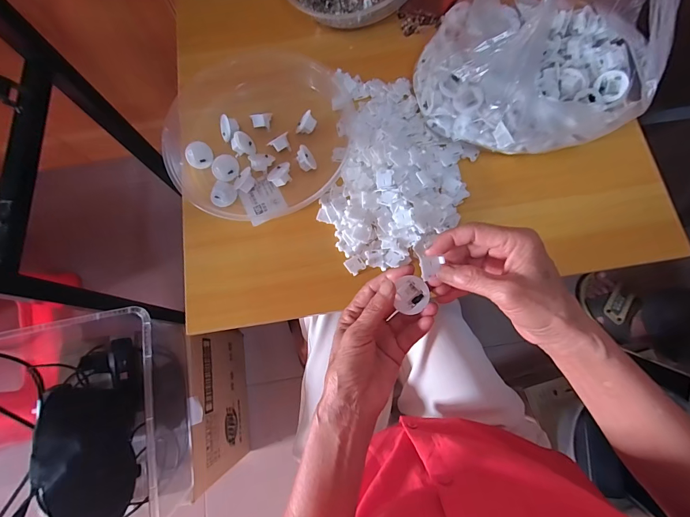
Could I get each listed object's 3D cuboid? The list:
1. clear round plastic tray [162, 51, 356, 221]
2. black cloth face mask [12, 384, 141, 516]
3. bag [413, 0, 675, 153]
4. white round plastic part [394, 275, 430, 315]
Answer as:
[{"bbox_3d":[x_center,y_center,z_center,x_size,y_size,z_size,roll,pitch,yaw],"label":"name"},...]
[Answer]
[{"bbox_3d":[-0.109,-0.166,0.449,0.232,0.037,0.225,0,76,2],"label":"clear round plastic tray"},{"bbox_3d":[-0.319,0.264,0.416,0.085,0.089,0.208,4,76,3],"label":"black cloth face mask"},{"bbox_3d":[0.201,-0.229,0.357,0.225,0.179,0.177,1,76,2],"label":"bag"},{"bbox_3d":[0.057,0.032,0.306,0.028,0.009,0.029,-13,76,-1],"label":"white round plastic part"}]

